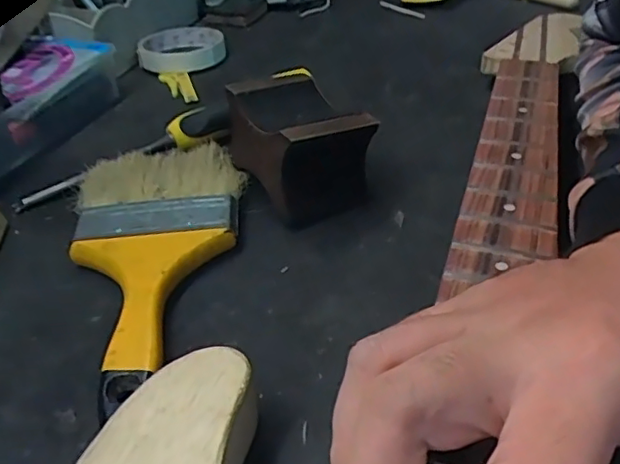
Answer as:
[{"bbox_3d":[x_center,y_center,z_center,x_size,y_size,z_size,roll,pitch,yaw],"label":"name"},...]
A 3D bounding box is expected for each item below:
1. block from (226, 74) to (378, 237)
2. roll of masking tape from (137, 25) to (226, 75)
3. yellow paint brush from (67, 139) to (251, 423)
[{"bbox_3d":[-0.005,-0.056,0.395,0.069,0.065,0.094,-25,43,-24],"label":"block"},{"bbox_3d":[-0.129,-0.186,0.604,0.085,0.024,0.094,-10,38,-6],"label":"roll of masking tape"},{"bbox_3d":[-0.086,0.011,0.345,0.101,0.034,0.204,-11,38,-7],"label":"yellow paint brush"}]

